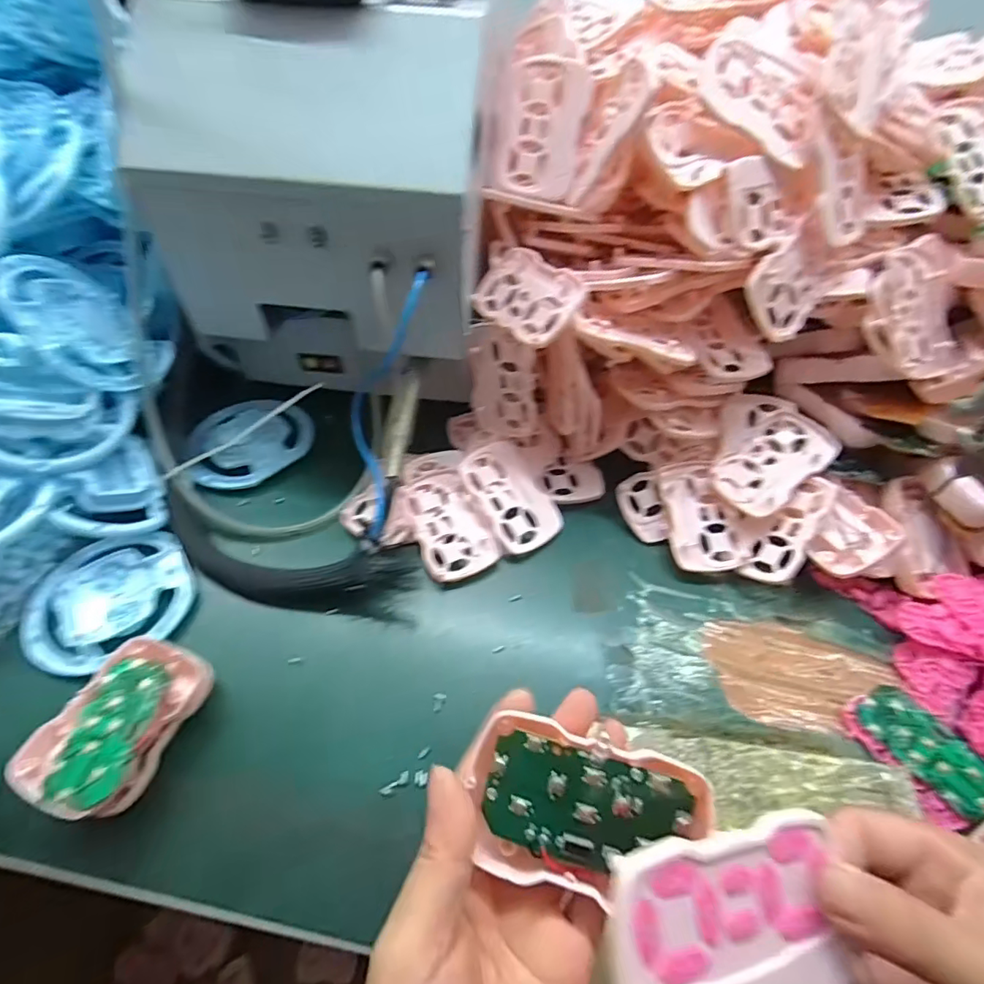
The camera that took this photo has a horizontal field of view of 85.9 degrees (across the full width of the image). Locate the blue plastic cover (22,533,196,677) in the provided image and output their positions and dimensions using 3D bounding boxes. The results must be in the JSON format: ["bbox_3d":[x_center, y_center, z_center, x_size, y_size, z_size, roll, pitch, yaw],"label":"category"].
[{"bbox_3d":[-0.263,0.074,0.365,0.102,0.012,0.094,-26,59,-20],"label":"blue plastic cover"}]

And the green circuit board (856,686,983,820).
[{"bbox_3d":[0.265,0.154,0.319,0.036,0.009,0.074,-25,59,-20],"label":"green circuit board"}]

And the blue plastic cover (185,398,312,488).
[{"bbox_3d":[-0.216,-0.043,0.466,0.094,0.017,0.101,23,56,14],"label":"blue plastic cover"}]

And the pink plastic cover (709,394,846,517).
[{"bbox_3d":[0.208,-0.034,0.408,0.093,0.008,0.082,-40,60,-3],"label":"pink plastic cover"}]

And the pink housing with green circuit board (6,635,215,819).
[{"bbox_3d":[-0.212,0.132,0.305,0.057,0.037,0.091,18,55,10],"label":"pink housing with green circuit board"}]

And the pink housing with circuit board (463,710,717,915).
[{"bbox_3d":[0.035,0.118,0.198,0.082,0.015,0.051,15,78,7],"label":"pink housing with circuit board"}]

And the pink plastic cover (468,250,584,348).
[{"bbox_3d":[0.022,-0.140,0.373,0.055,0.008,0.089,-52,54,11],"label":"pink plastic cover"}]

